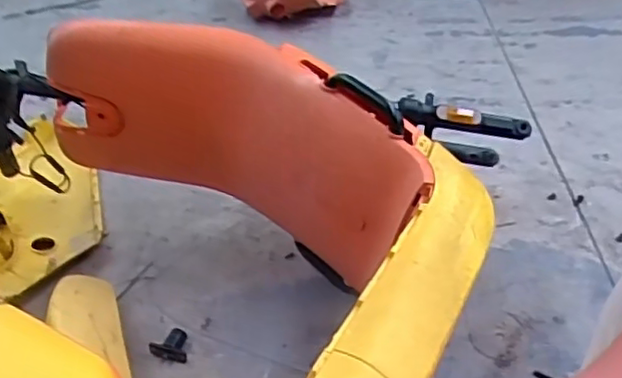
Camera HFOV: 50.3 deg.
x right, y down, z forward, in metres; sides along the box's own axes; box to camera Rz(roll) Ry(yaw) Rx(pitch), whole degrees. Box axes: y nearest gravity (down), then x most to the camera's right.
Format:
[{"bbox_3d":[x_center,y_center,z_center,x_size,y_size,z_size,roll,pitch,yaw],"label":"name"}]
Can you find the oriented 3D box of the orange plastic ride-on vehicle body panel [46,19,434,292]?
[{"bbox_3d":[-0.110,-0.085,1.016,0.595,0.306,0.133,21,41,12],"label":"orange plastic ride-on vehicle body panel"}]

